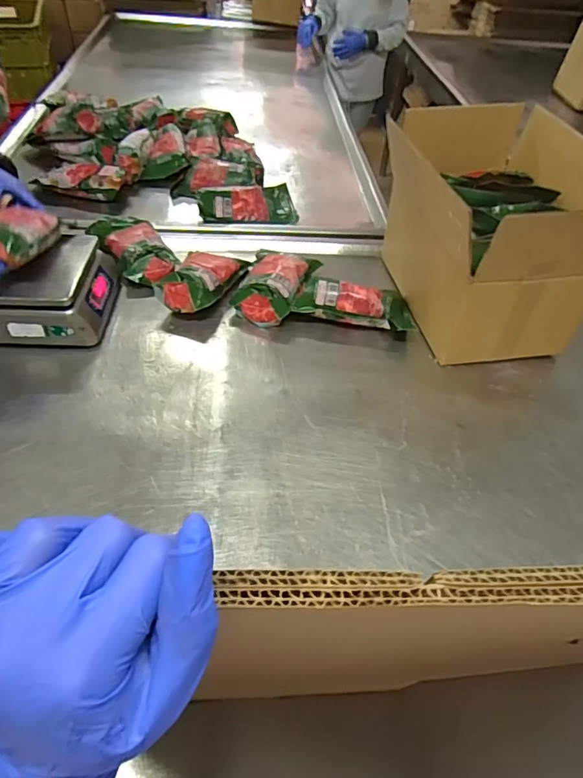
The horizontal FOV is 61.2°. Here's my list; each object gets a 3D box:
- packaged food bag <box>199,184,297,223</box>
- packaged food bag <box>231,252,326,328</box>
[{"bbox_3d":[-0.122,-0.520,1.339,0.261,0.060,0.169,-5,49,-10],"label":"packaged food bag"},{"bbox_3d":[-0.037,-0.229,1.056,0.135,0.076,0.223,16,47,8],"label":"packaged food bag"}]

